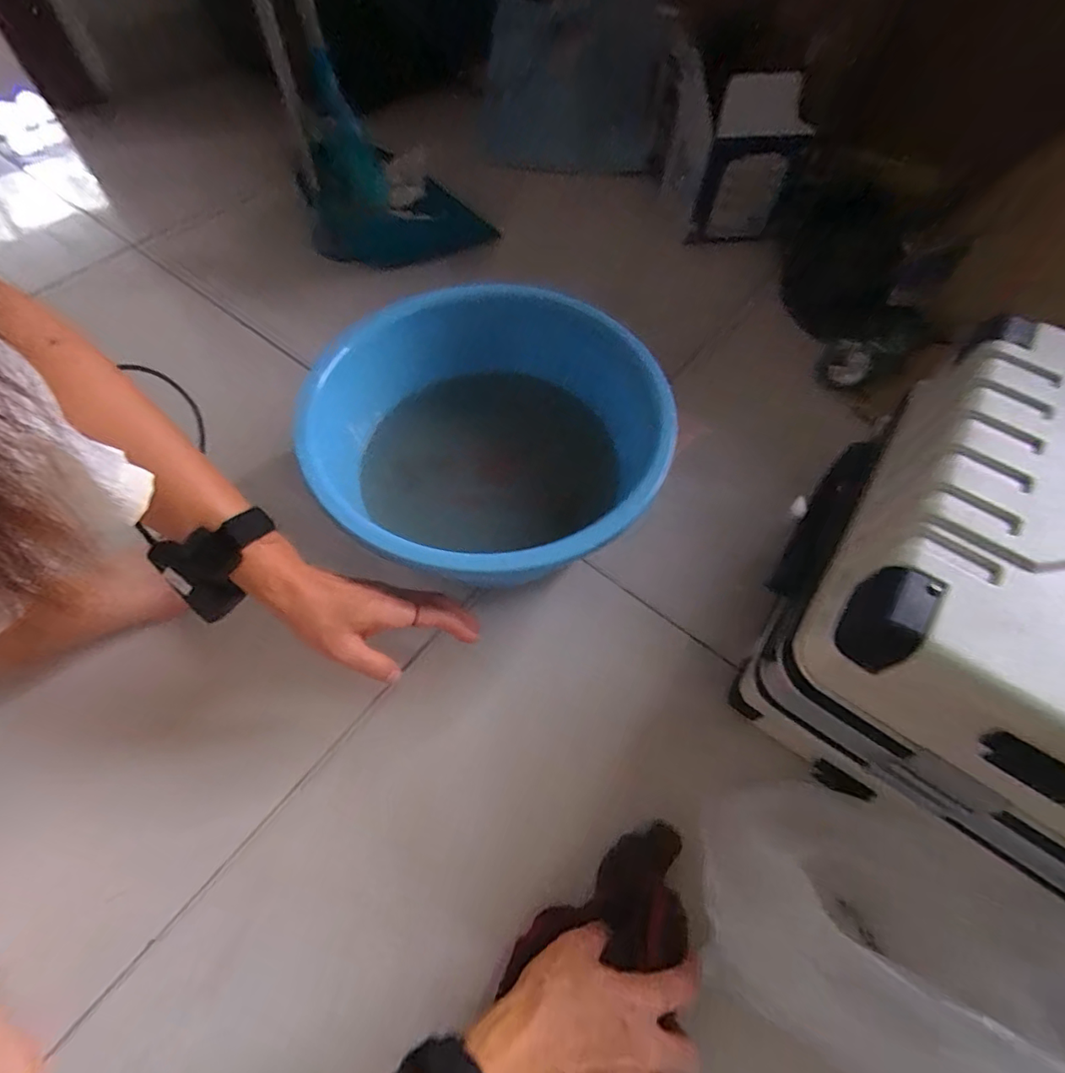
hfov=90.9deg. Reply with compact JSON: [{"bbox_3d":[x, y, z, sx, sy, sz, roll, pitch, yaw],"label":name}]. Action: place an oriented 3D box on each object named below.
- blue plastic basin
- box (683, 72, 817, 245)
[{"bbox_3d":[-0.055,-0.091,0.563,0.315,0.159,0.335,0,60,-1],"label":"blue plastic basin"},{"bbox_3d":[0.321,-0.545,0.774,0.128,0.242,0.056,12,82,6],"label":"box"}]

